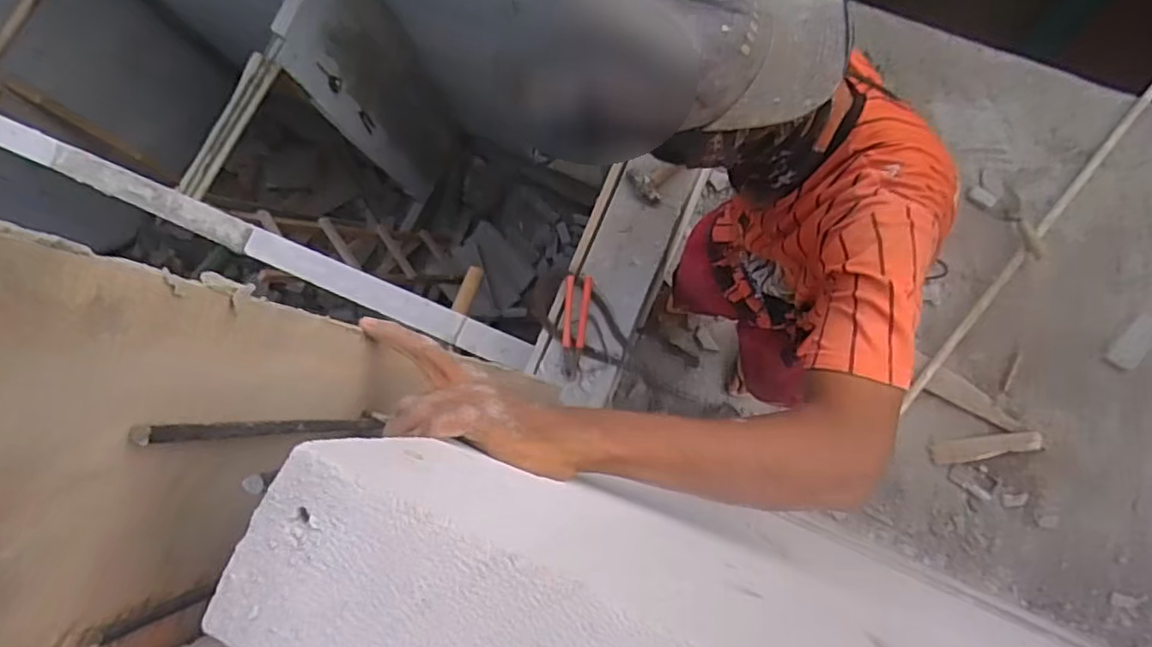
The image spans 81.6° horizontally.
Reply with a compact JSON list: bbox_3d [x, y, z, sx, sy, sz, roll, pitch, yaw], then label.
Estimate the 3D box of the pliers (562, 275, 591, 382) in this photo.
[{"bbox_3d":[-0.001,0.007,1.453,0.054,0.031,0.225,4,82,6],"label":"pliers"}]

